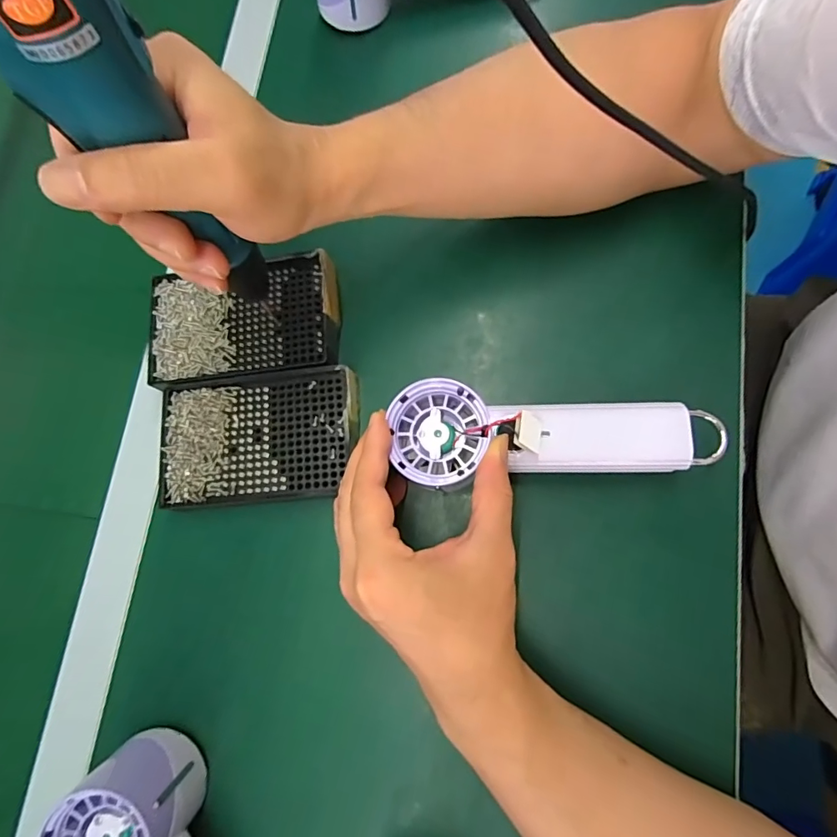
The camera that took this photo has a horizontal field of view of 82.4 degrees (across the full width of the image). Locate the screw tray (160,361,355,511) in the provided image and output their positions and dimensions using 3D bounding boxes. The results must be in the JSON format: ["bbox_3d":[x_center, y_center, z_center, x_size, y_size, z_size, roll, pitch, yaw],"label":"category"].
[{"bbox_3d":[-0.112,0.012,0.331,0.138,0.013,0.088,-4,79,1],"label":"screw tray"}]

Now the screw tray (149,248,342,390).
[{"bbox_3d":[-0.130,-0.074,0.349,0.141,0.018,0.090,-9,79,0],"label":"screw tray"}]

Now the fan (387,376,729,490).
[{"bbox_3d":[0.078,0.010,0.276,0.185,0.029,0.059,2,79,3],"label":"fan"}]

